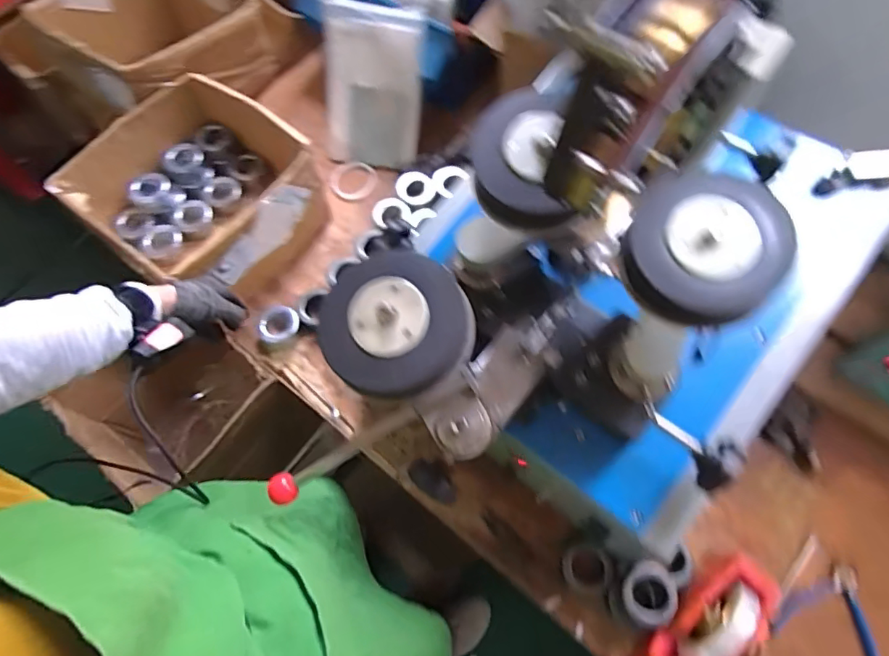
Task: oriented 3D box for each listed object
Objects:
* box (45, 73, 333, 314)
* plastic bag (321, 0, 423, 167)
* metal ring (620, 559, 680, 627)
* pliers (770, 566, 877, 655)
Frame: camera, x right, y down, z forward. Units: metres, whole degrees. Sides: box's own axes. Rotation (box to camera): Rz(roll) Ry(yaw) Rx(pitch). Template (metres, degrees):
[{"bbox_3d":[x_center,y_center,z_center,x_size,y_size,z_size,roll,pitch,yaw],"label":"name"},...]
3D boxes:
[{"bbox_3d":[-0.419,-0.233,0.912,0.328,0.166,0.325,33,72,16],"label":"box"},{"bbox_3d":[-0.138,-0.456,0.977,0.186,0.276,0.018,11,36,10],"label":"plastic bag"},{"bbox_3d":[0.266,0.343,0.664,0.073,0.021,0.072,-1,67,3],"label":"metal ring"},{"bbox_3d":[0.521,0.383,0.683,0.132,0.022,0.130,28,71,14],"label":"pliers"}]

